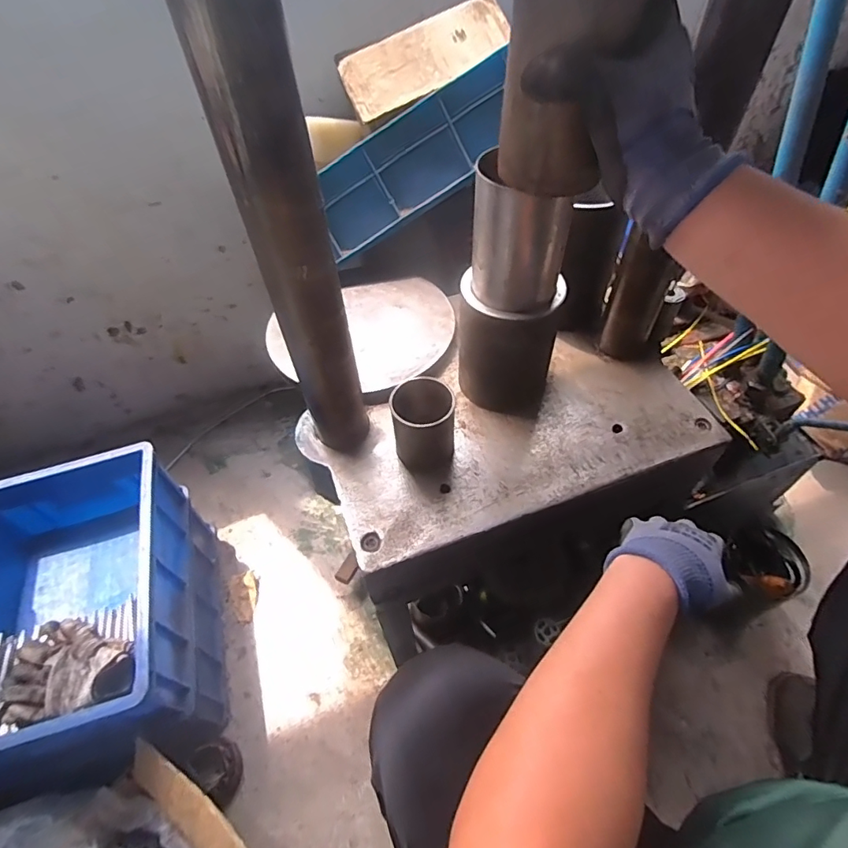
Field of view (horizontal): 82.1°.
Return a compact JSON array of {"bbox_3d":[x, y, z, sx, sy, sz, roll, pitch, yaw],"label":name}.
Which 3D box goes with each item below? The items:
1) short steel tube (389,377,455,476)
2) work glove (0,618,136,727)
[{"bbox_3d":[0.000,0.005,0.550,0.066,0.089,0.066,-2,52,1],"label":"short steel tube"},{"bbox_3d":[-0.482,0.327,0.670,0.181,0.049,0.132,-9,52,-5],"label":"work glove"}]

